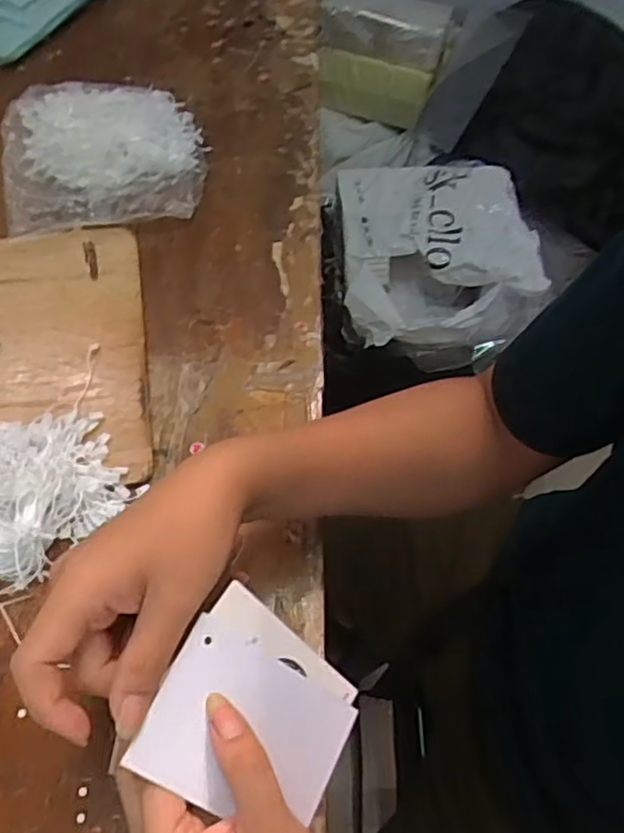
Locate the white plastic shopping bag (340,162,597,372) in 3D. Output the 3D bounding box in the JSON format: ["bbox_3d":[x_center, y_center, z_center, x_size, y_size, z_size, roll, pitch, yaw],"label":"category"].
[{"bbox_3d":[0.177,-0.228,0.962,0.272,0.107,0.335,1,58,-1],"label":"white plastic shopping bag"}]

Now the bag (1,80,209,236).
[{"bbox_3d":[-0.186,-0.241,0.598,0.171,0.031,0.163,-11,60,-9],"label":"bag"}]

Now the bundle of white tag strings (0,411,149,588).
[{"bbox_3d":[-0.200,0.055,0.423,0.108,0.023,0.155,37,65,19],"label":"bundle of white tag strings"}]

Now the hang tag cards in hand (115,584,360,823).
[{"bbox_3d":[-0.025,0.143,0.317,0.098,0.006,0.087,40,61,-16],"label":"hang tag cards in hand"}]

